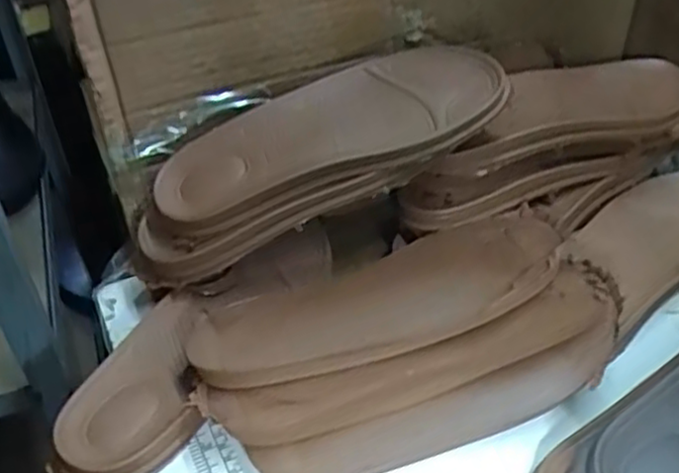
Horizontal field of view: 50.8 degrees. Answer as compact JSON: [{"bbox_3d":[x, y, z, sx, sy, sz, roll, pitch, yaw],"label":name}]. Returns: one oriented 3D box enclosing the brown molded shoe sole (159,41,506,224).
[{"bbox_3d":[-0.014,-0.081,0.534,0.263,0.036,0.095,-19,42,2],"label":"brown molded shoe sole"}]

